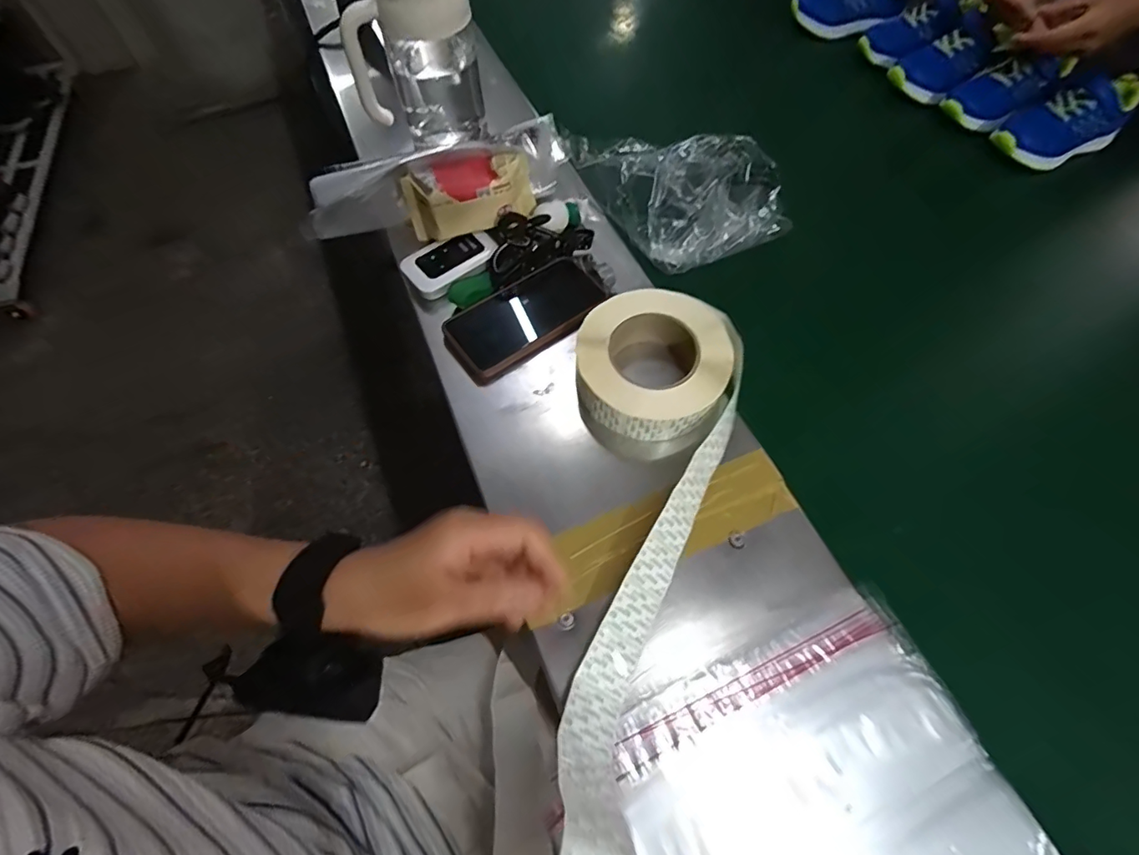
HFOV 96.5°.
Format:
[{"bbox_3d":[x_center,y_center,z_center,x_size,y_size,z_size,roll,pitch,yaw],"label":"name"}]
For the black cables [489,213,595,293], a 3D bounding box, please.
[{"bbox_3d":[-0.036,-0.194,0.527,0.113,0.034,0.051,-25,64,-12],"label":"black cables"}]

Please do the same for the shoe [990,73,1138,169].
[{"bbox_3d":[0.619,-0.384,0.637,0.169,0.067,0.076,-22,63,-11],"label":"shoe"}]

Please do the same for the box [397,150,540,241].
[{"bbox_3d":[-0.104,-0.245,0.540,0.134,0.054,0.065,-21,63,-10],"label":"box"}]

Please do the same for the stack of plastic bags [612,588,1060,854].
[{"bbox_3d":[0.157,0.260,0.312,0.249,0.015,0.228,-22,65,-11],"label":"stack of plastic bags"}]

